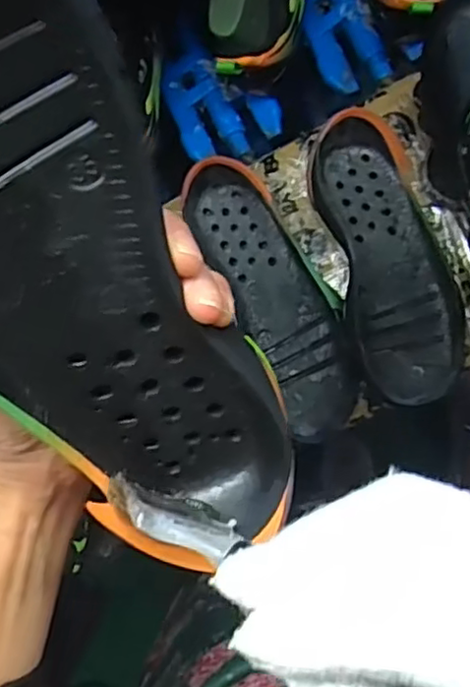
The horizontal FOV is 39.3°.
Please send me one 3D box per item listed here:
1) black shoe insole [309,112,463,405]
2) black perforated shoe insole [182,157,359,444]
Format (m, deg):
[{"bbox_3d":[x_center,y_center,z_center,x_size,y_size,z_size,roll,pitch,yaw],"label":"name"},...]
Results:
[{"bbox_3d":[0.121,-0.069,0.520,0.088,0.033,0.230,-15,88,9],"label":"black shoe insole"},{"bbox_3d":[0.035,-0.040,0.542,0.074,0.029,0.237,-27,86,8],"label":"black perforated shoe insole"}]

